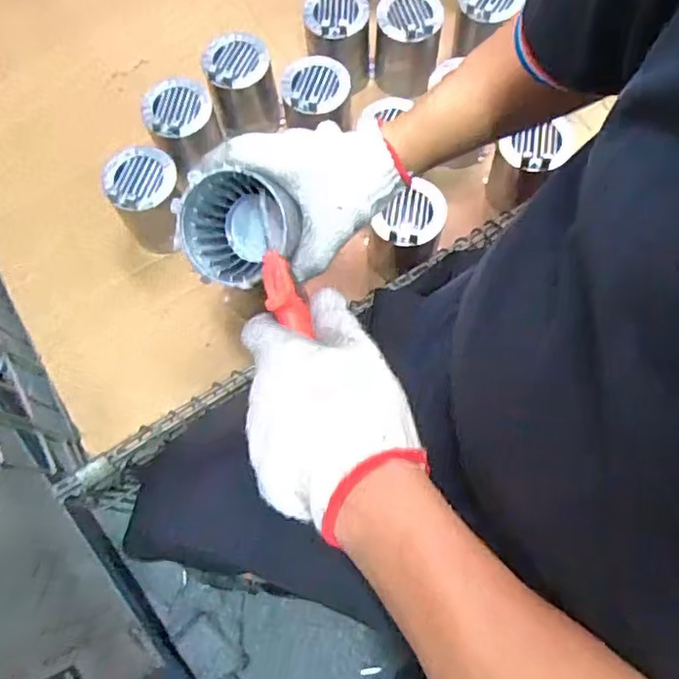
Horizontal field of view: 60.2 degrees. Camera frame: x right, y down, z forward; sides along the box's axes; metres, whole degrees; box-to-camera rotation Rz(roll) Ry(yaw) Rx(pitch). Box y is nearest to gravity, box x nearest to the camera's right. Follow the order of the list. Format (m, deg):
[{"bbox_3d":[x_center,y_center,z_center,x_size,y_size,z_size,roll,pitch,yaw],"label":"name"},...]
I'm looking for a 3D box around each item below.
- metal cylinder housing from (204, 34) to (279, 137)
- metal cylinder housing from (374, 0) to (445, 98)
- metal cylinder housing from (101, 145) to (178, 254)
[{"bbox_3d":[-0.130,-0.338,0.795,0.085,0.118,0.098,-15,73,-4],"label":"metal cylinder housing"},{"bbox_3d":[0.094,-0.415,0.820,0.084,0.113,0.086,0,72,0],"label":"metal cylinder housing"},{"bbox_3d":[-0.235,-0.169,0.741,0.086,0.126,0.087,0,72,0],"label":"metal cylinder housing"}]

